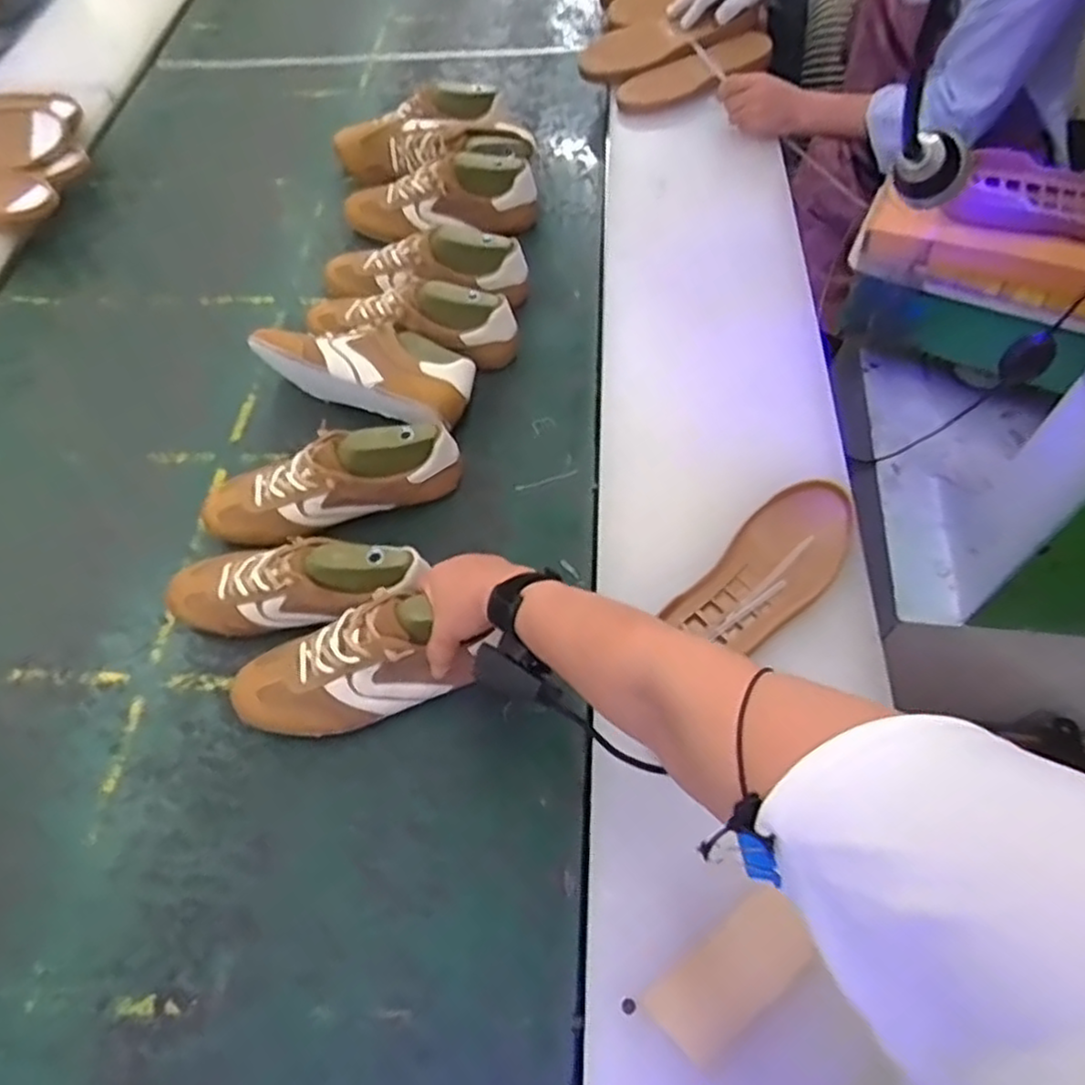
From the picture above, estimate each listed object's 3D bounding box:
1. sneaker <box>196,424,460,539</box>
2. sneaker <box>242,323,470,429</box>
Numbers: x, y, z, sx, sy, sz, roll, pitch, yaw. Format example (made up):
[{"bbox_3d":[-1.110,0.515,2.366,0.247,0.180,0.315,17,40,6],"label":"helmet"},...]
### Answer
[{"bbox_3d":[-0.221,-0.061,0.753,0.273,0.102,0.081,-11,59,-4],"label":"sneaker"},{"bbox_3d":[-0.206,-0.205,0.847,0.258,0.089,0.111,17,61,12],"label":"sneaker"}]

